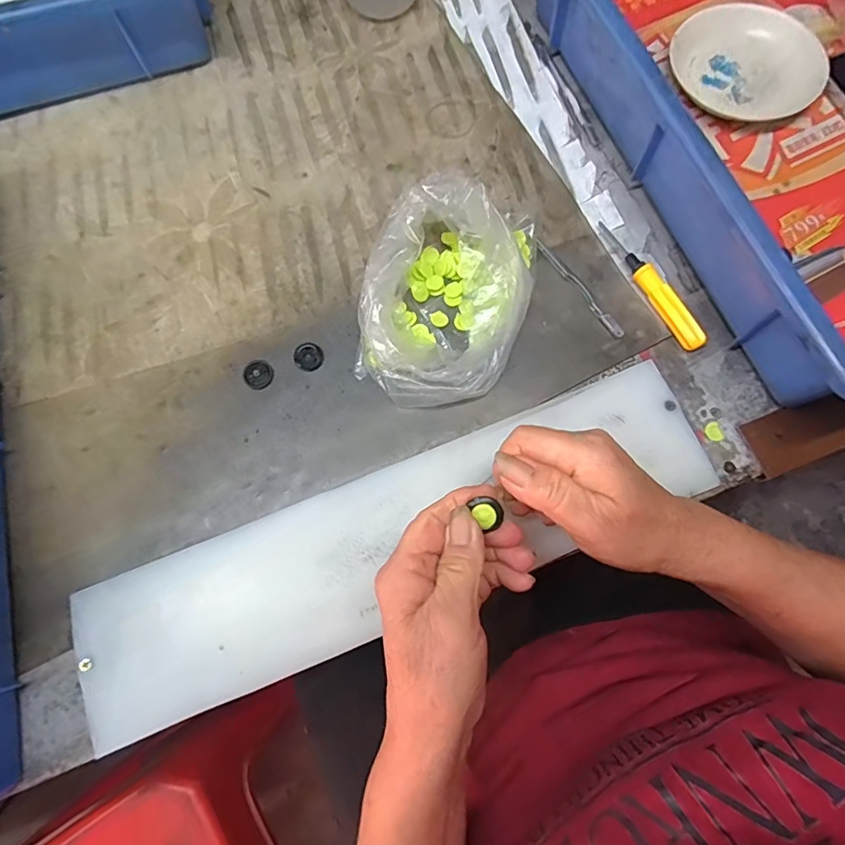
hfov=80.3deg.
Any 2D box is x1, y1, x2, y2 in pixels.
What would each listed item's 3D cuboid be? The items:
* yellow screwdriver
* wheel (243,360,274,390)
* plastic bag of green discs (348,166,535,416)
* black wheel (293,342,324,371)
[{"bbox_3d":[0.165,-0.103,0.364,0.013,0.013,0.117,-29,76,-7],"label":"yellow screwdriver"},{"bbox_3d":[-0.115,-0.034,0.351,0.019,0.006,0.020,0,75,0],"label":"wheel"},{"bbox_3d":[0.018,-0.089,0.332,0.104,0.047,0.154,15,75,5],"label":"plastic bag of green discs"},{"bbox_3d":[-0.080,-0.047,0.354,0.020,0.006,0.019,0,75,0],"label":"black wheel"}]

